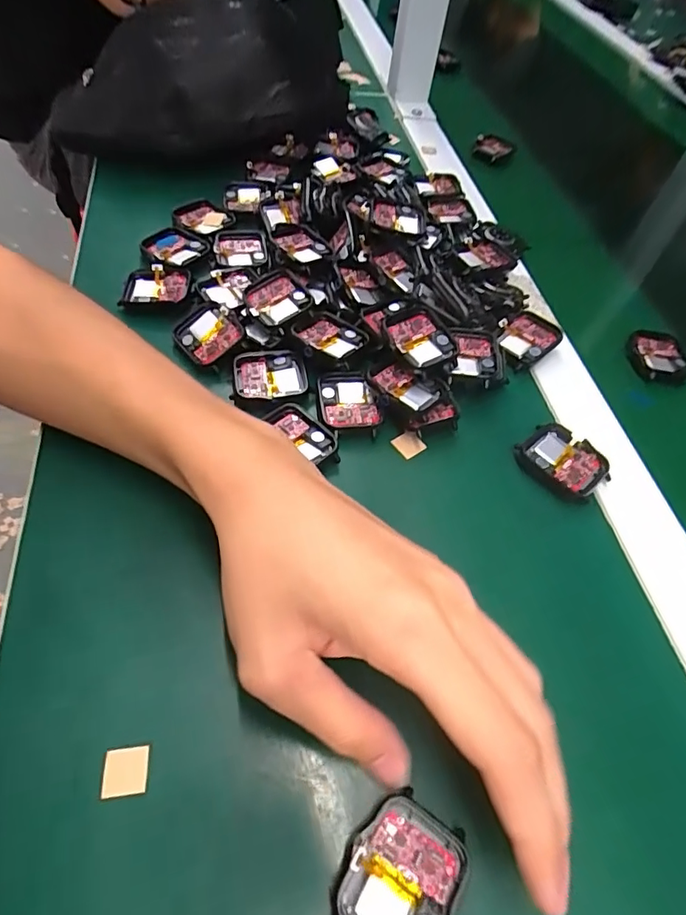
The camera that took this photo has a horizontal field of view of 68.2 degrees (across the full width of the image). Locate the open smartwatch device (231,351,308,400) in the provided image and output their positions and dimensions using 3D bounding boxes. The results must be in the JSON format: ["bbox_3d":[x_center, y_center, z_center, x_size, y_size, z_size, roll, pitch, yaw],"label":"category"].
[{"bbox_3d":[-0.044,-0.049,0.303,0.042,0.008,0.036,-5,56,-11],"label":"open smartwatch device"}]

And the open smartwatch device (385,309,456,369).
[{"bbox_3d":[0.045,-0.071,0.306,0.035,0.012,0.038,-17,72,-15],"label":"open smartwatch device"}]

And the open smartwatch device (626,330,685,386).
[{"bbox_3d":[0.222,-0.071,0.355,0.040,0.009,0.045,2,55,-7],"label":"open smartwatch device"}]

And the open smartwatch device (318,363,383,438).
[{"bbox_3d":[0.004,-0.033,0.295,0.033,0.009,0.043,-3,55,-10],"label":"open smartwatch device"}]

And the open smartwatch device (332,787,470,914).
[{"bbox_3d":[0.020,0.144,0.173,0.039,0.008,0.046,33,57,15],"label":"open smartwatch device"}]

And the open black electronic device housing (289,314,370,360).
[{"bbox_3d":[-0.007,-0.075,0.314,0.035,0.007,0.036,-36,67,-28],"label":"open black electronic device housing"}]

